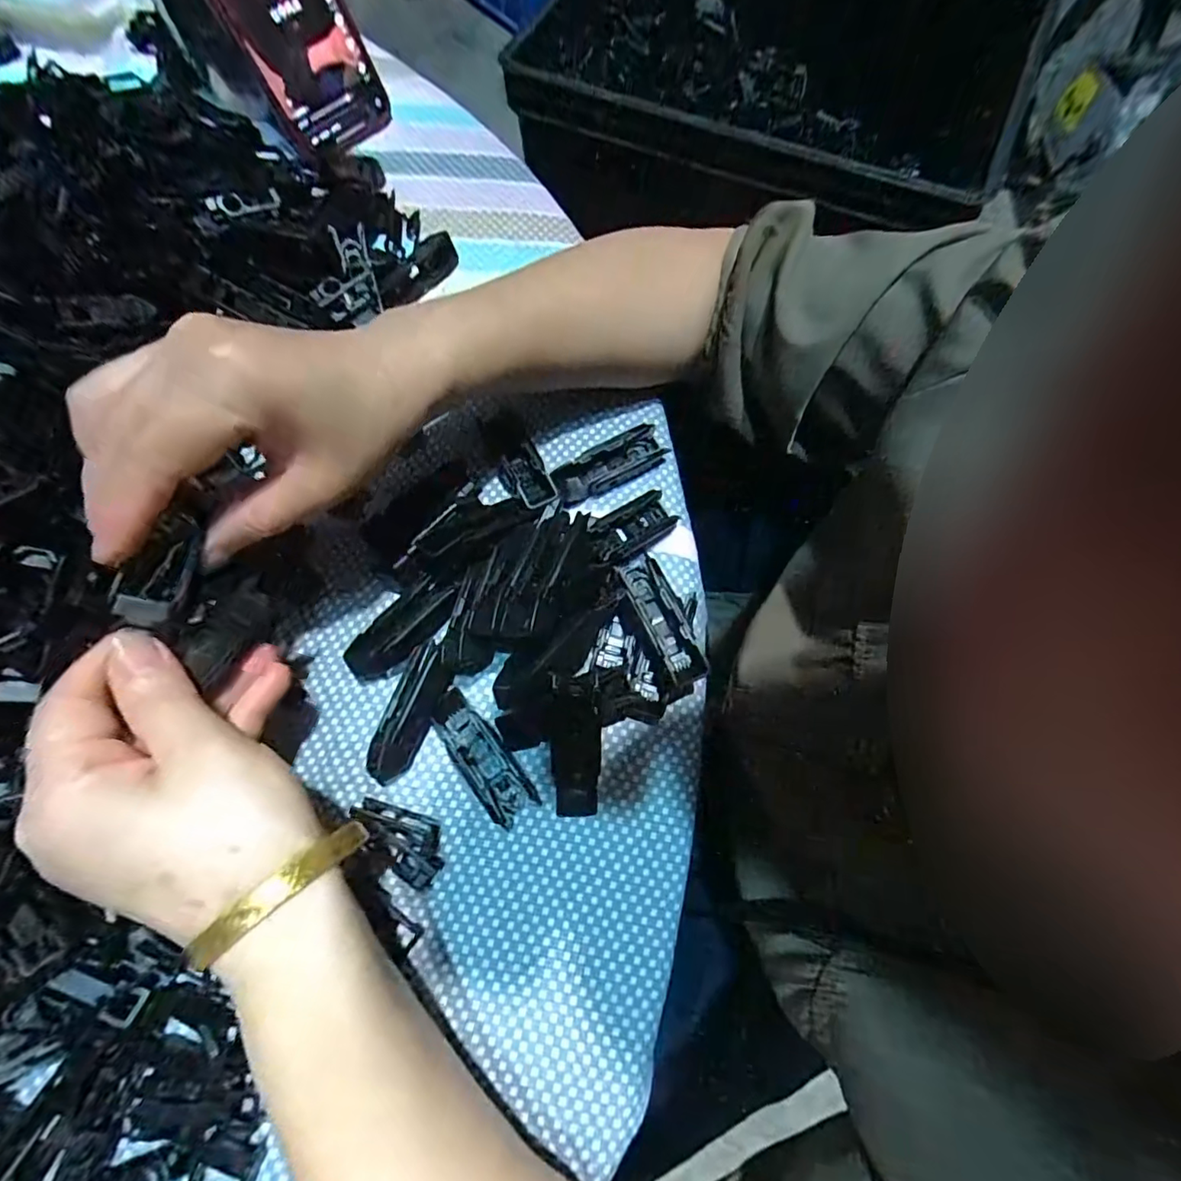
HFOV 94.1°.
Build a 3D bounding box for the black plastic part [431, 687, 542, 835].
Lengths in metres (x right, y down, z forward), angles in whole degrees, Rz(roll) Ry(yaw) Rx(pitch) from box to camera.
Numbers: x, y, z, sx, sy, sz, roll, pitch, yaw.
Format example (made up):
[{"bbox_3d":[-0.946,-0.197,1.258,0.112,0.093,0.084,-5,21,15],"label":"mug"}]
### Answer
[{"bbox_3d":[-0.052,0.077,0.259,0.022,0.011,0.065,-36,78,-11],"label":"black plastic part"}]

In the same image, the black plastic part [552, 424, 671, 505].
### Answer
[{"bbox_3d":[0.011,-0.070,0.305,0.064,0.012,0.022,-28,76,-9],"label":"black plastic part"}]

